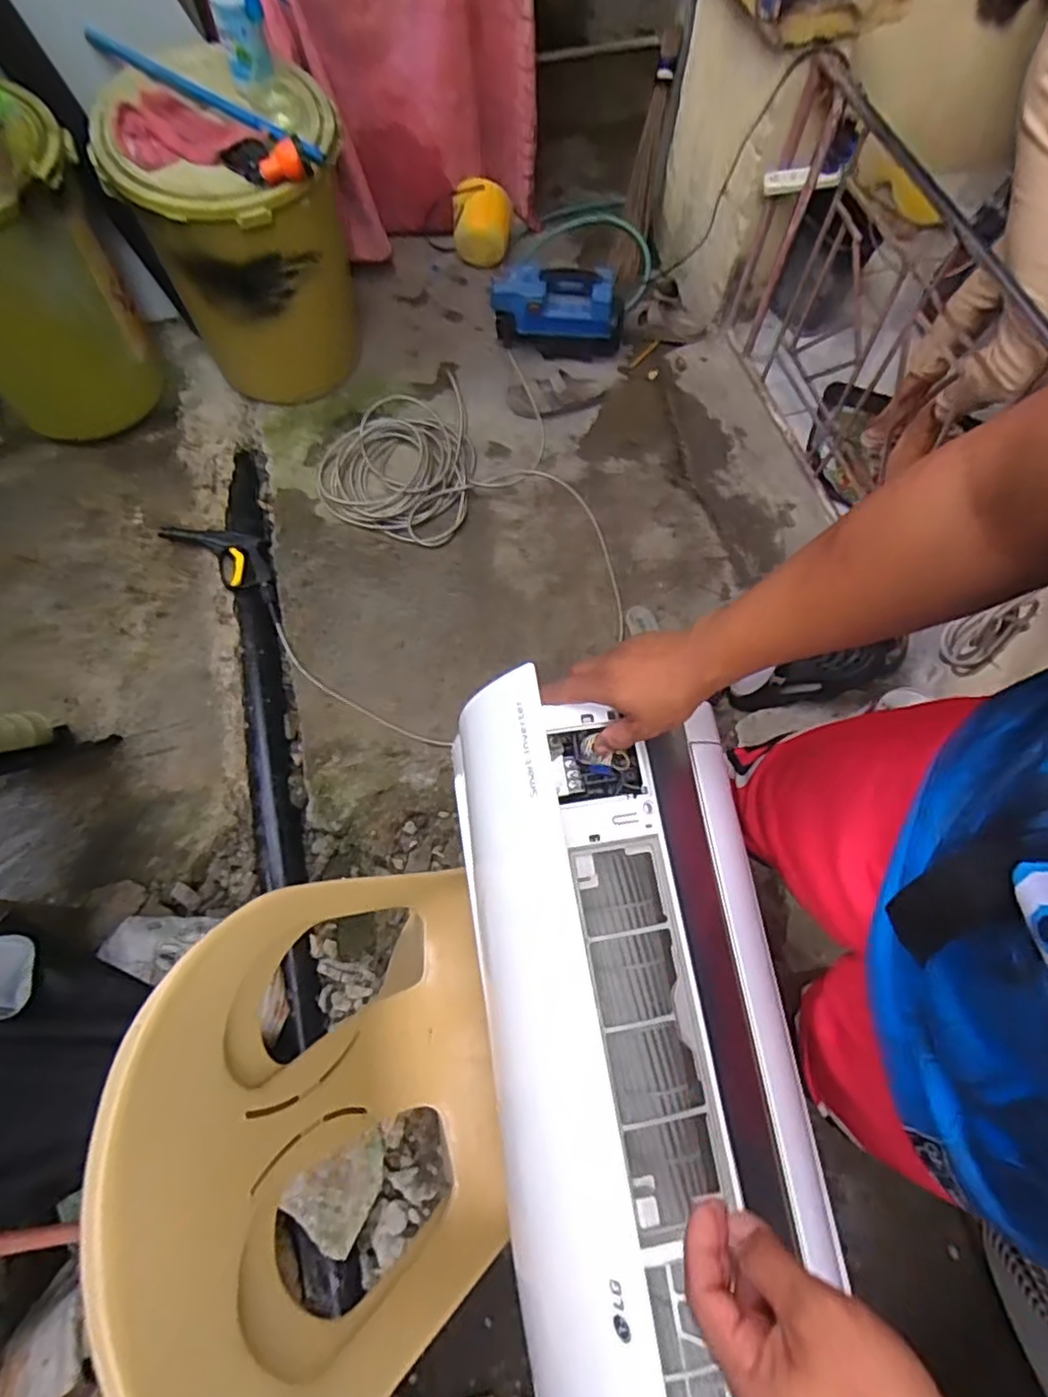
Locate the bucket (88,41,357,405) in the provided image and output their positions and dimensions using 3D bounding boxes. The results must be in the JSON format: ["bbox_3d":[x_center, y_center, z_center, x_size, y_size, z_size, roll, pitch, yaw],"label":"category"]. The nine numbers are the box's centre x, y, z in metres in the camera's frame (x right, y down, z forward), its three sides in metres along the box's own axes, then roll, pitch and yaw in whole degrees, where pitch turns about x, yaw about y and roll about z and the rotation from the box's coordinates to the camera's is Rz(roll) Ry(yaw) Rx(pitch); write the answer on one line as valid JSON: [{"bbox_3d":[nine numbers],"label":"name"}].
[{"bbox_3d":[-0.585,-1.009,1.500,0.430,0.576,0.453,-17,71,-6],"label":"bucket"}]

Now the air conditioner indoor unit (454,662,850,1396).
[{"bbox_3d":[0.116,0.371,0.509,0.210,0.231,0.766,-6,76,0],"label":"air conditioner indoor unit"}]

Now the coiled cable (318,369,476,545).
[{"bbox_3d":[-0.299,-0.616,1.651,0.369,0.048,0.483,10,70,4],"label":"coiled cable"}]

